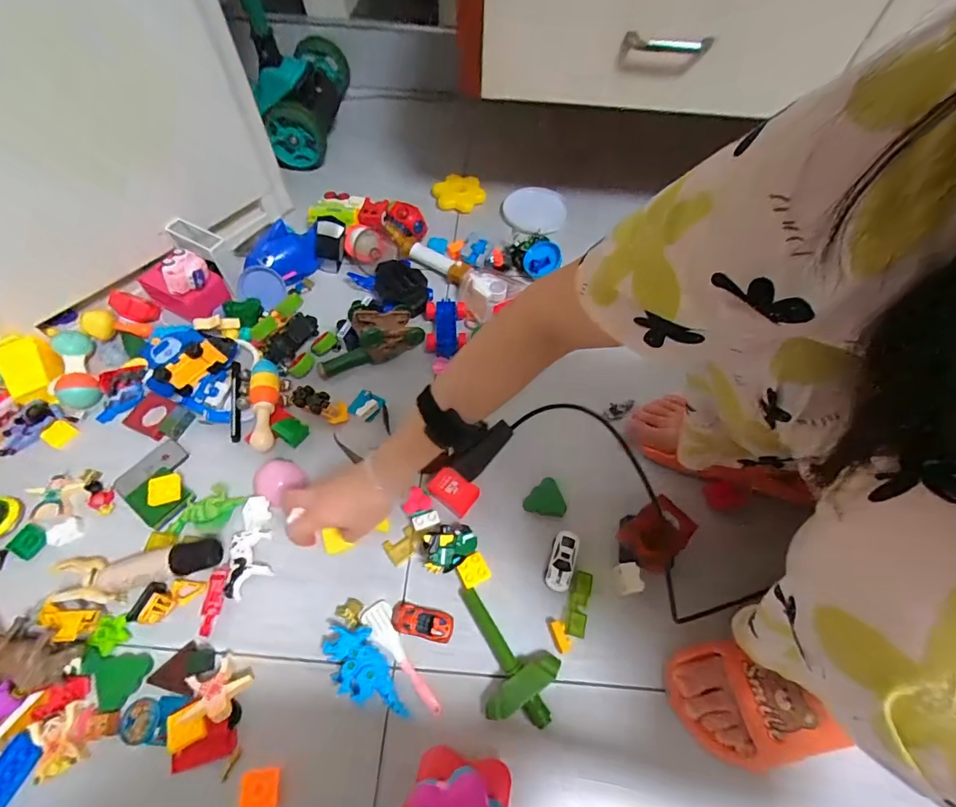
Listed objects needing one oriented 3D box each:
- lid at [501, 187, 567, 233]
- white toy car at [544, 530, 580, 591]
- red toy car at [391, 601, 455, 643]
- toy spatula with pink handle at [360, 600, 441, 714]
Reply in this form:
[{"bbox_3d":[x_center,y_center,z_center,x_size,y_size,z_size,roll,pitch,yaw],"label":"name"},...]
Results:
[{"bbox_3d":[0.118,-0.402,0.931,0.128,0.109,0.017,3,60,0],"label":"lid"},{"bbox_3d":[0.101,0.189,0.538,0.030,0.022,0.069,17,62,6],"label":"white toy car"},{"bbox_3d":[-0.063,0.245,0.502,0.070,0.015,0.031,12,62,4],"label":"red toy car"},{"bbox_3d":[-0.080,0.272,0.489,0.031,0.005,0.127,-38,70,-20],"label":"toy spatula with pink handle"}]

